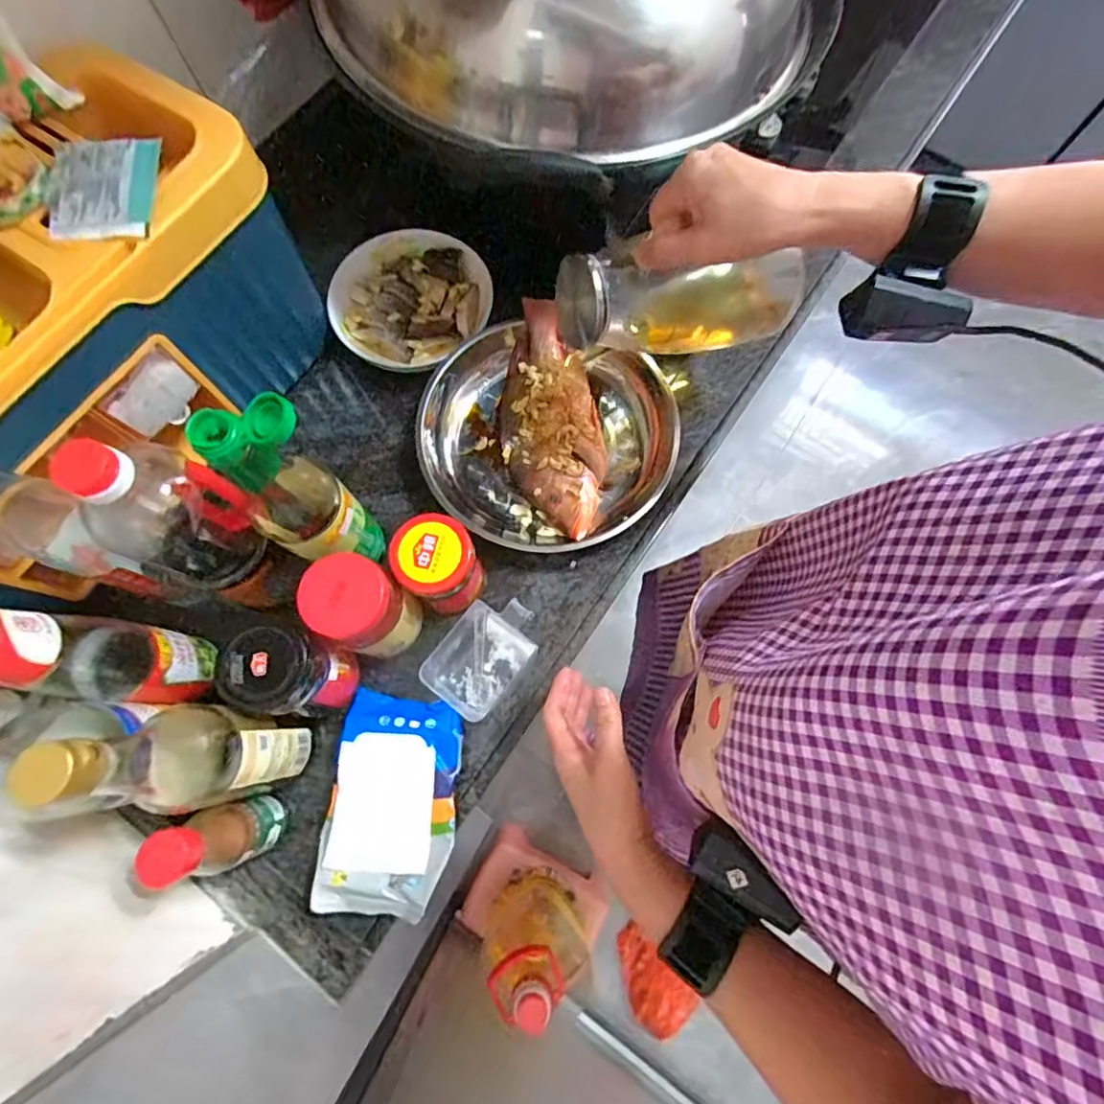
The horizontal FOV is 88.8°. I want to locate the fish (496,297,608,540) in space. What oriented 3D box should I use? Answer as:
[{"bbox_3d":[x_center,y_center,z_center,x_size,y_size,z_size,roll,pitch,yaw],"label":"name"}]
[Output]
[{"bbox_3d":[-0.005,-0.132,0.564,0.099,0.050,0.234,-9,74,-2],"label":"fish"}]

